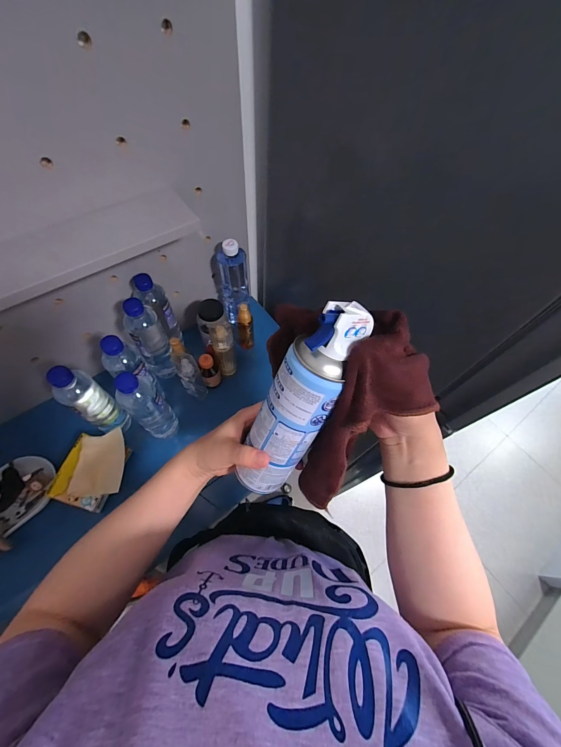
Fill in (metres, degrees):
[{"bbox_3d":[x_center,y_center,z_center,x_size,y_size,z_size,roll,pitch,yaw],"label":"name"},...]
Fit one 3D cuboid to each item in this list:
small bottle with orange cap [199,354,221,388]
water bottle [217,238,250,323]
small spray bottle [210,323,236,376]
[{"bbox_3d":[-0.157,-0.006,0.685,0.039,0.096,0.033,-20,64,-13],"label":"small bottle with orange cap"},{"bbox_3d":[-0.110,-0.212,0.710,0.072,0.201,0.069,-9,62,-8],"label":"water bottle"},{"bbox_3d":[-0.121,-0.049,0.662,0.044,0.153,0.034,-6,62,-6],"label":"small spray bottle"}]

